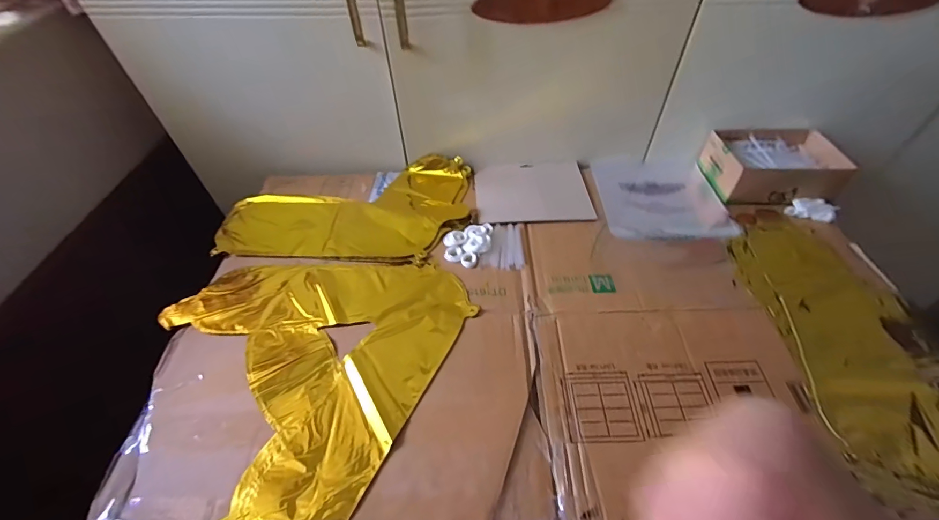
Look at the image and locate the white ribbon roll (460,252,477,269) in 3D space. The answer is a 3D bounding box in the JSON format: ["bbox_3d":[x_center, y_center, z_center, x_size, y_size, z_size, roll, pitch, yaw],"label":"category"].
[{"bbox_3d":[-0.001,0.000,0.597,0.024,0.006,0.026,0,51,1],"label":"white ribbon roll"}]

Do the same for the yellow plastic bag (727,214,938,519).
[{"bbox_3d":[0.496,0.106,0.507,0.205,0.028,0.417,-4,51,-3],"label":"yellow plastic bag"}]

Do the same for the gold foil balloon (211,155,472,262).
[{"bbox_3d":[-0.203,-0.089,0.679,0.396,0.030,0.234,0,51,0],"label":"gold foil balloon"}]

